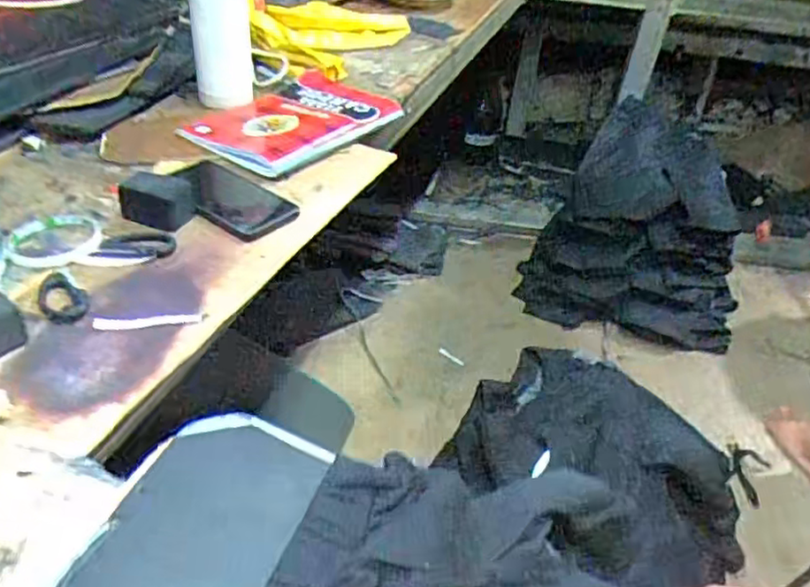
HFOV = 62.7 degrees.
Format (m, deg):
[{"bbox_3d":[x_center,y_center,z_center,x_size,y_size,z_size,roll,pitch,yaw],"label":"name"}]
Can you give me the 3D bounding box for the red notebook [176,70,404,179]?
[{"bbox_3d":[-0.148,-0.238,0.897,0.199,0.024,0.268,27,45,30],"label":"red notebook"}]

